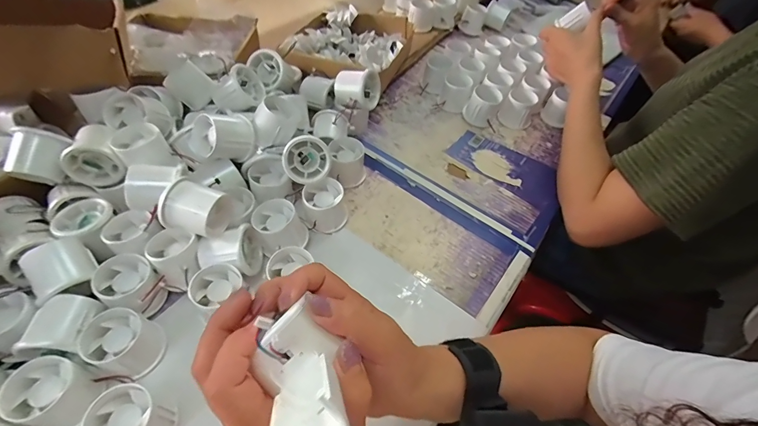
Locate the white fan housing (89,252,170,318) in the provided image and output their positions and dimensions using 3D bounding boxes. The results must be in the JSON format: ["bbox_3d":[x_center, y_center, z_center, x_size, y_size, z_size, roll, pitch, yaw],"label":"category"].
[{"bbox_3d":[-0.259,0.078,0.377,0.056,0.046,0.050,24,54,14],"label":"white fan housing"}]

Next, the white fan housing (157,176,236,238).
[{"bbox_3d":[-0.191,-0.001,0.383,0.049,0.060,0.053,16,52,8],"label":"white fan housing"}]

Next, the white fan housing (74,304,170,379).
[{"bbox_3d":[-0.246,0.125,0.348,0.055,0.044,0.053,2,52,-3],"label":"white fan housing"}]

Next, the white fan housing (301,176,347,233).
[{"bbox_3d":[-0.066,-0.006,0.457,0.059,0.050,0.050,-18,56,-18],"label":"white fan housing"}]

